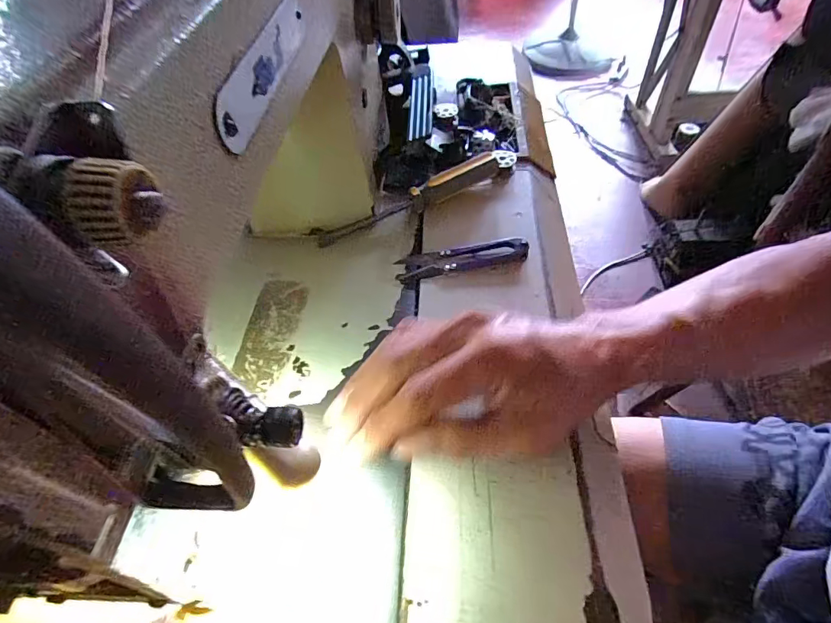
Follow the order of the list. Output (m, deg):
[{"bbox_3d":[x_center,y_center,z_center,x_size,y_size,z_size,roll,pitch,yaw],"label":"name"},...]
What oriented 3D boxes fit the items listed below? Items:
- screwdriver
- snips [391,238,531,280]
[{"bbox_3d":[-0.005,-0.095,0.386,0.169,0.022,0.024,-23,54,-14],"label":"screwdriver"},{"bbox_3d":[0.036,-0.041,0.351,0.100,0.008,0.022,-8,52,-3],"label":"snips"}]

